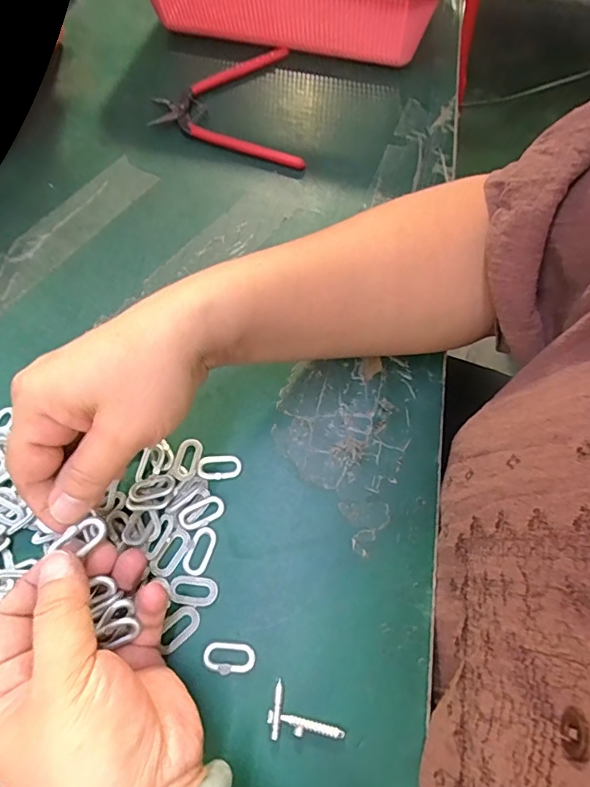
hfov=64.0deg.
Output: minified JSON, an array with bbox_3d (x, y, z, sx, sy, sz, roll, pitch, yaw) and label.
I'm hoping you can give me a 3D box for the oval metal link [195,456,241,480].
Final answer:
[{"bbox_3d":[-0.045,0.044,0.283,0.026,0.004,0.014,-9,67,-3],"label":"oval metal link"}]

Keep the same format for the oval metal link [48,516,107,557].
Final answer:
[{"bbox_3d":[-0.098,0.066,0.216,0.012,0.004,0.024,54,47,-2],"label":"oval metal link"}]

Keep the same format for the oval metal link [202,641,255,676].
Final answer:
[{"bbox_3d":[-0.034,0.136,0.242,0.027,0.004,0.014,1,67,1],"label":"oval metal link"}]

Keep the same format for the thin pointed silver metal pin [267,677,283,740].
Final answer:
[{"bbox_3d":[-0.010,0.155,0.233,0.006,0.004,0.025,6,67,3],"label":"thin pointed silver metal pin"}]

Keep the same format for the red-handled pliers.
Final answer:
[{"bbox_3d":[-0.040,-0.256,0.406,0.139,0.009,0.123,19,68,8],"label":"red-handled pliers"}]

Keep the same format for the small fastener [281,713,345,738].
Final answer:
[{"bbox_3d":[0.008,0.163,0.229,0.031,0.004,0.007,11,67,5],"label":"small fastener"}]

